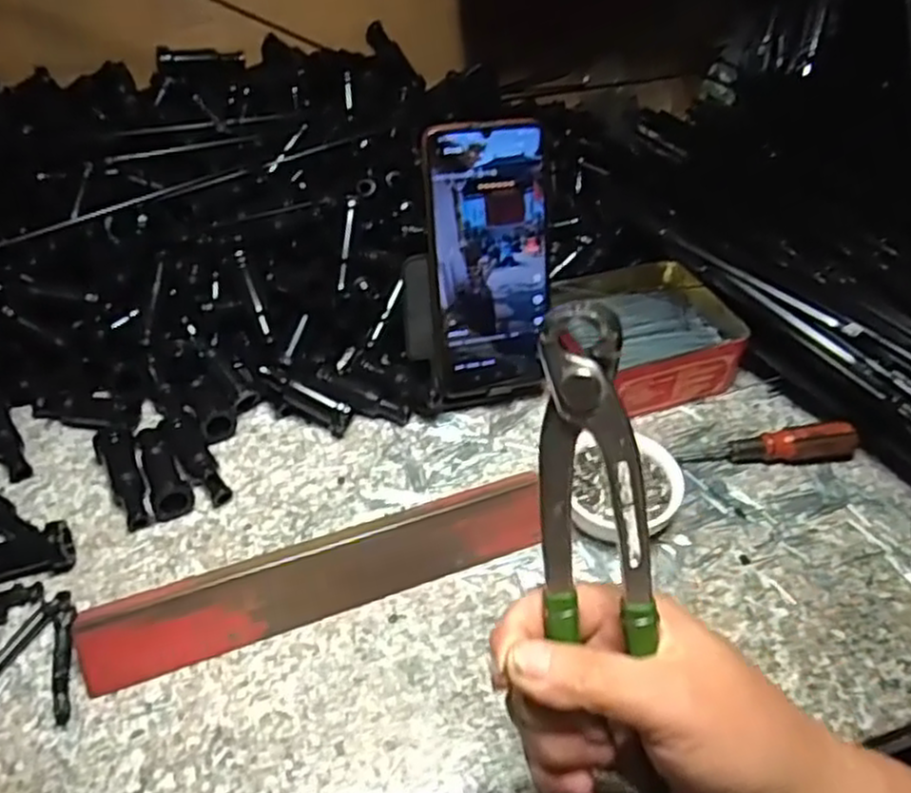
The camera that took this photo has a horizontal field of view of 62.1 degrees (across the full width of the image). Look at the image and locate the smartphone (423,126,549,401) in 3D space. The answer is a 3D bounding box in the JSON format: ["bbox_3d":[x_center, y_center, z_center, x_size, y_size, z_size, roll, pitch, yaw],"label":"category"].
[{"bbox_3d":[0.021,-0.082,0.473,0.074,0.166,0.010,-8,23,-10],"label":"smartphone"}]

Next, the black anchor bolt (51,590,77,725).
[{"bbox_3d":[-0.192,0.125,0.369,0.011,0.011,0.065,-11,46,-13],"label":"black anchor bolt"}]

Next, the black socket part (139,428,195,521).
[{"bbox_3d":[-0.172,0.042,0.445,0.021,0.017,0.061,-18,48,-20],"label":"black socket part"}]

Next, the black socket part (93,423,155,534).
[{"bbox_3d":[-0.192,0.046,0.444,0.019,0.015,0.070,-21,49,-23],"label":"black socket part"}]

